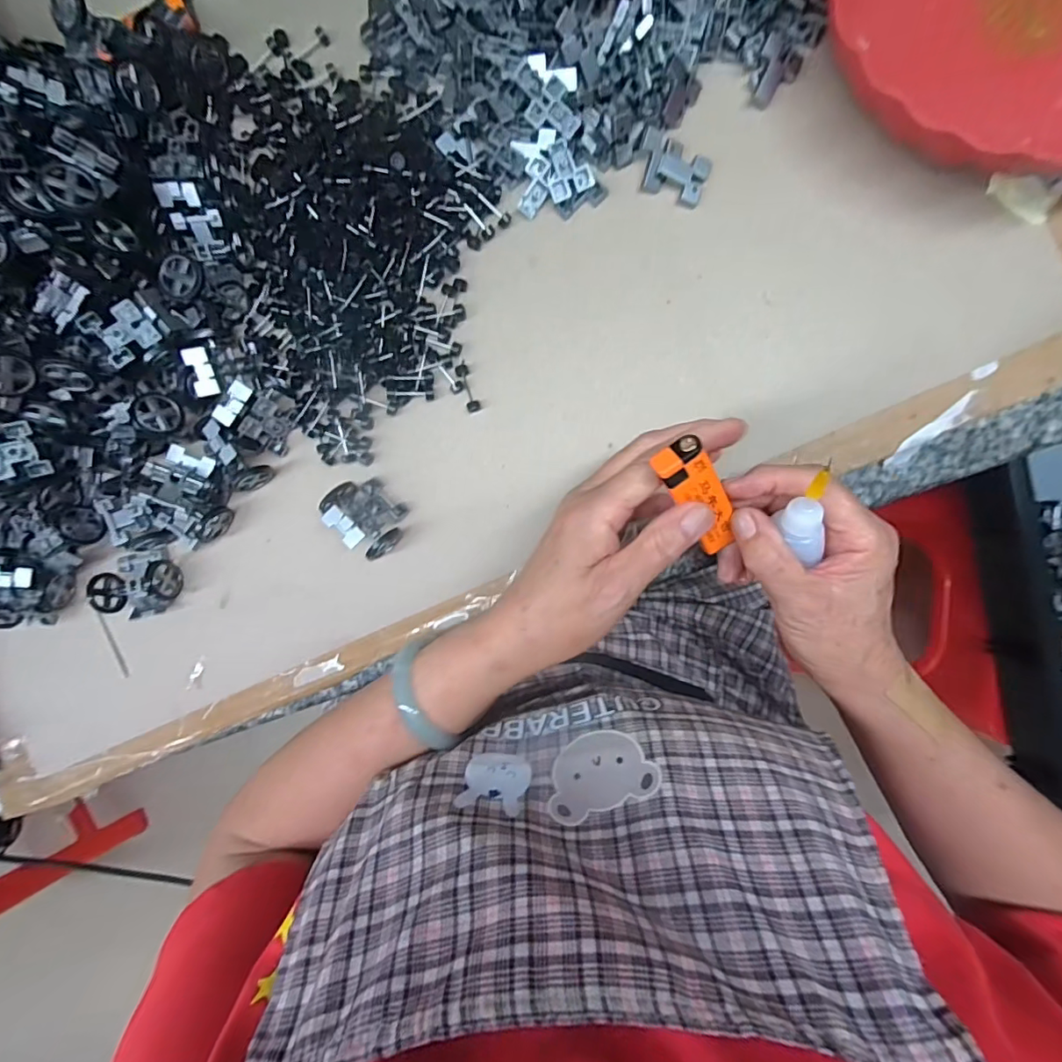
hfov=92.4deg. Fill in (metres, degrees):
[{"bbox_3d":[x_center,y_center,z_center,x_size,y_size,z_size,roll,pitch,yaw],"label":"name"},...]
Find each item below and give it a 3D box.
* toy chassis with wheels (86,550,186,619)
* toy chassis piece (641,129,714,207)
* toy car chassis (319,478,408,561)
[{"bbox_3d":[-0.272,0.038,0.350,0.054,0.022,0.043,-10,93,6],"label":"toy chassis with wheels"},{"bbox_3d":[0.087,-0.224,0.312,0.045,0.010,0.033,23,96,3],"label":"toy chassis piece"},{"bbox_3d":[-0.106,-0.011,0.327,0.034,0.035,0.050,-44,89,6],"label":"toy car chassis"}]

